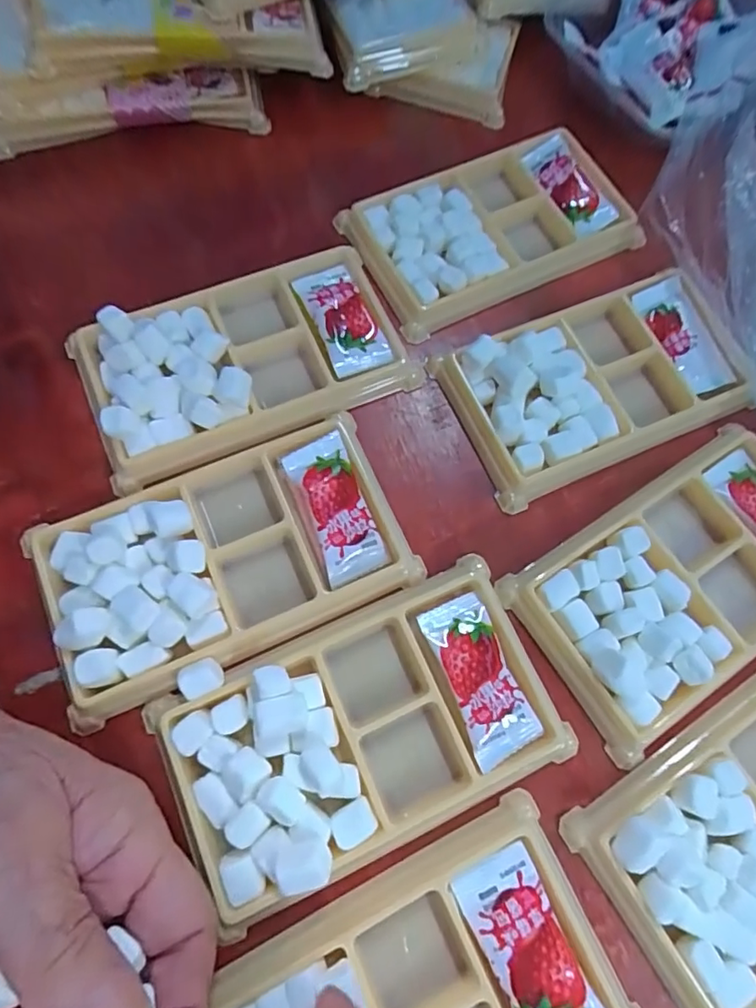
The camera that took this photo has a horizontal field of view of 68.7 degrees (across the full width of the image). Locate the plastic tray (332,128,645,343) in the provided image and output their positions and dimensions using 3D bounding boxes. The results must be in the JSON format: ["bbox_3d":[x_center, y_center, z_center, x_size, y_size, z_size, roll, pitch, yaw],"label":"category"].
[{"bbox_3d":[0.056,-0.137,0.278,0.132,0.024,0.074,-26,78,-10],"label":"plastic tray"}]

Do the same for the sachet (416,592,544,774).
[{"bbox_3d":[0.037,0.064,0.205,0.025,0.009,0.057,-22,77,-9],"label":"sachet"}]

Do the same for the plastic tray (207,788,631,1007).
[{"bbox_3d":[0.013,0.166,0.171,0.127,0.015,0.085,-26,74,-10],"label":"plastic tray"}]

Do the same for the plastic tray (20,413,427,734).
[{"bbox_3d":[-0.057,0.018,0.207,0.131,0.017,0.075,-22,77,-9],"label":"plastic tray"}]

